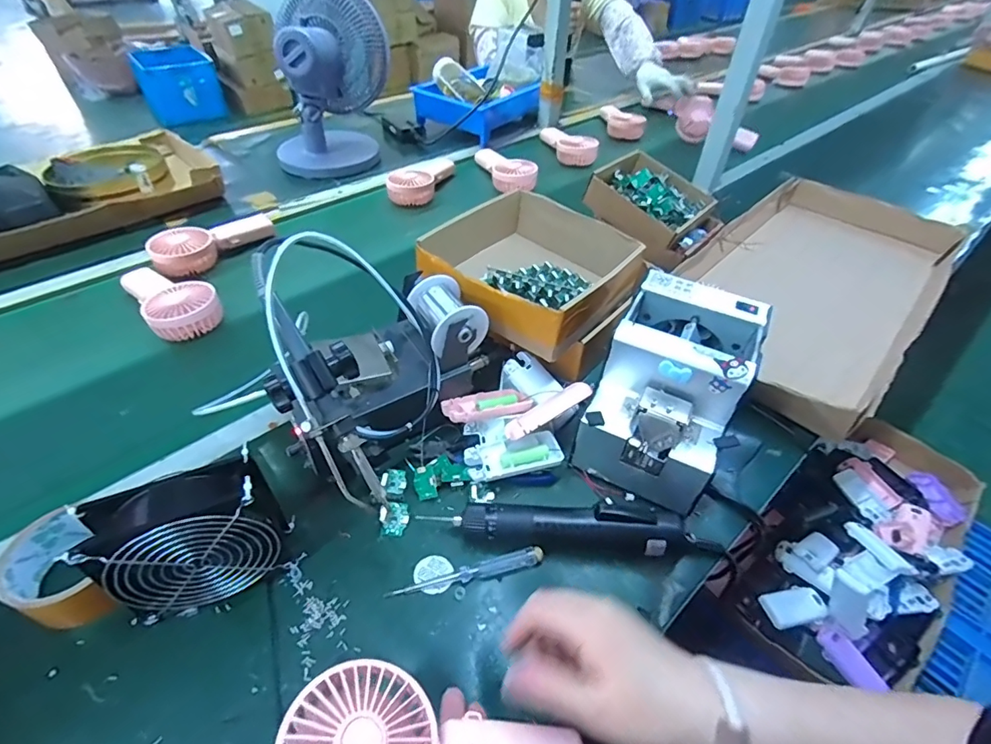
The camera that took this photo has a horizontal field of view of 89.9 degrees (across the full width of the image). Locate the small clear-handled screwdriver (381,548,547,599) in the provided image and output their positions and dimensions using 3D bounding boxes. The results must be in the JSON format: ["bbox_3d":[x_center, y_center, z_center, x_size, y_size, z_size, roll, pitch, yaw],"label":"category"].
[{"bbox_3d":[-0.024,0.179,0.437,0.137,0.016,0.014,-9,47,-12],"label":"small clear-handled screwdriver"}]

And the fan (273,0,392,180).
[{"bbox_3d":[-0.316,-0.545,0.945,0.171,0.273,0.196,14,46,12],"label":"fan"}]

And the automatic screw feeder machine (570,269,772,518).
[{"bbox_3d":[0.171,0.016,0.502,0.129,0.142,0.173,21,48,17],"label":"automatic screw feeder machine"}]

